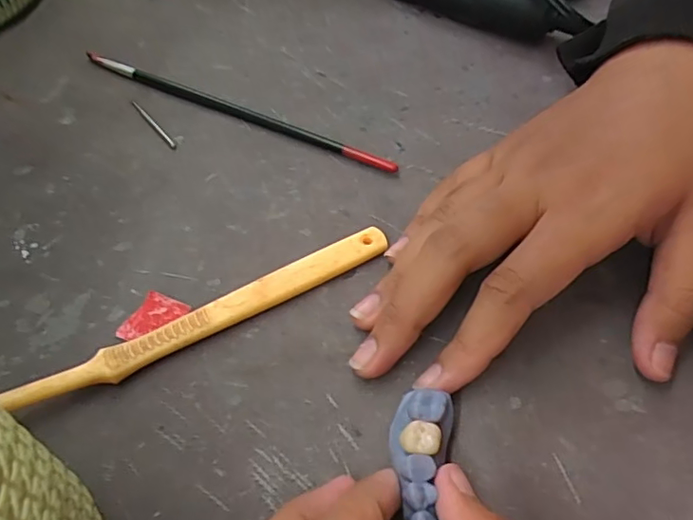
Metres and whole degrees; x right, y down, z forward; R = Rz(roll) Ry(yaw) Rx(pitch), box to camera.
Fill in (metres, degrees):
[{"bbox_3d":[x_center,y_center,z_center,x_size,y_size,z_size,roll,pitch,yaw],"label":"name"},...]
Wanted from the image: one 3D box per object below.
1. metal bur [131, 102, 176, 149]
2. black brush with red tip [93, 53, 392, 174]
[{"bbox_3d":[-0.089,-0.064,0.245,0.004,0.004,0.039,-34,62,-22],"label":"metal bur"},{"bbox_3d":[-0.054,-0.071,0.250,0.168,0.006,0.006,23,58,14],"label":"black brush with red tip"}]

